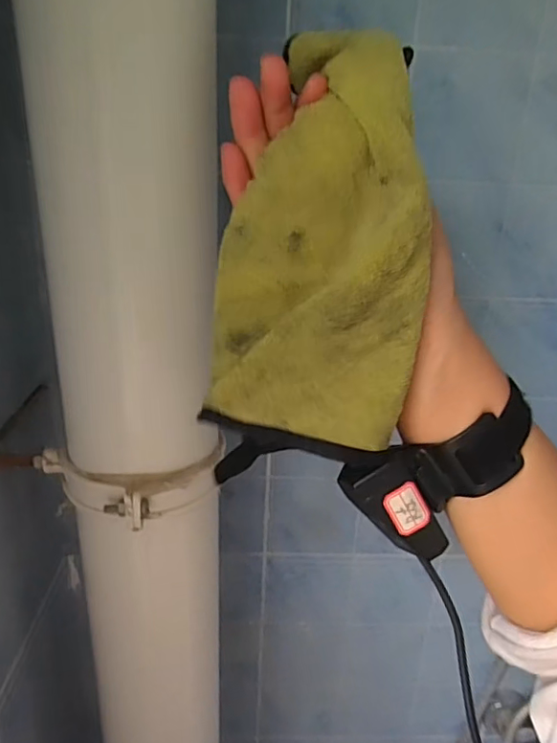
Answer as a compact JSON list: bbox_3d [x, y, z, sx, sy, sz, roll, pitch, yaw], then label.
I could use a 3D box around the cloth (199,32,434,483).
[{"bbox_3d":[0.016,-0.061,0.268,0.092,0.178,0.086,-1,22,-9],"label":"cloth"}]

